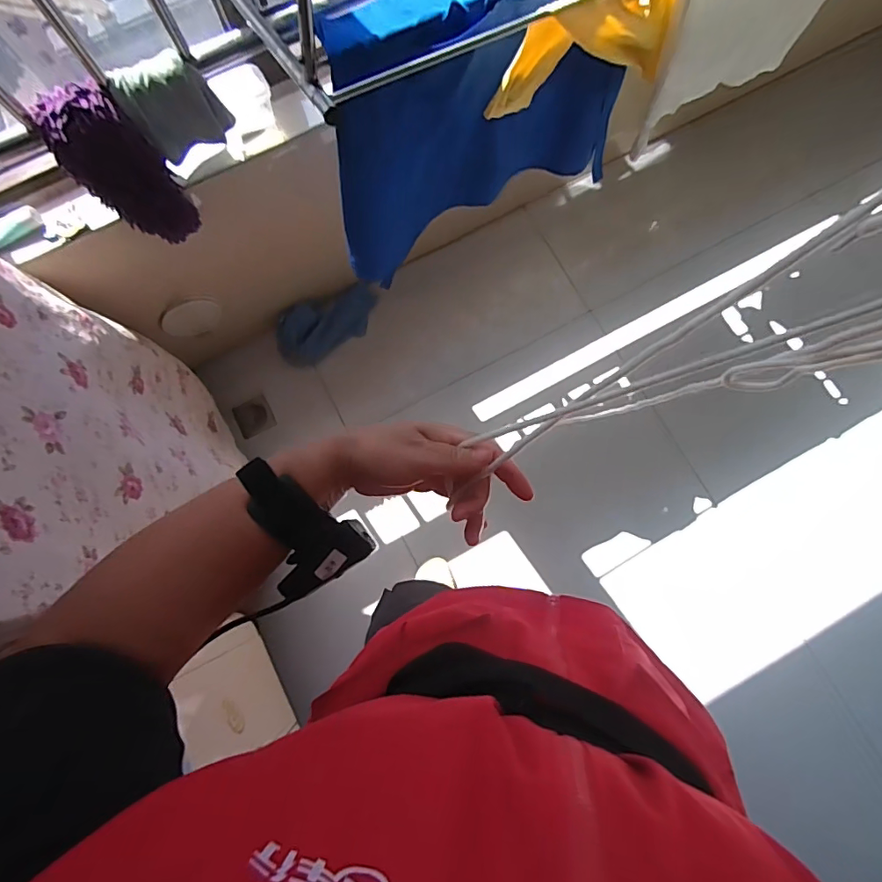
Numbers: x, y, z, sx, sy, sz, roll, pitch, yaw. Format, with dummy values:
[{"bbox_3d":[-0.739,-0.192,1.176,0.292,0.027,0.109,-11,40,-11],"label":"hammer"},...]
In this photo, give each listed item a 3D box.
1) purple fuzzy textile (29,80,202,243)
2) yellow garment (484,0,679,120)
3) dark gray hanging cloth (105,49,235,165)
[{"bbox_3d":[-0.530,-0.448,0.832,0.125,0.242,0.129,0,79,1],"label":"purple fuzzy textile"},{"bbox_3d":[0.194,-0.526,0.655,0.281,0.156,0.035,-28,80,-4],"label":"yellow garment"},{"bbox_3d":[-0.423,-0.535,0.792,0.139,0.129,0.055,-21,80,-3],"label":"dark gray hanging cloth"}]

